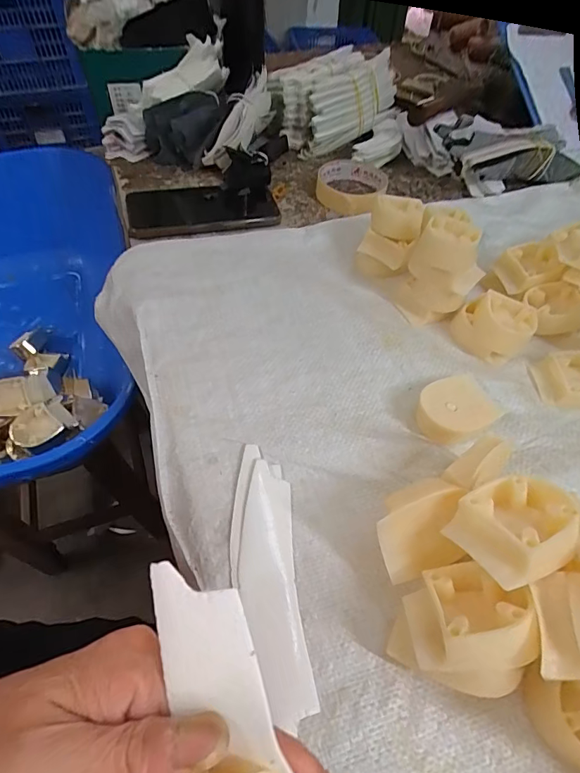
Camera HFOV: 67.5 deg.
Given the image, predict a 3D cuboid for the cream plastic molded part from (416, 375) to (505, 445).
[{"bbox_3d":[0.130,0.019,0.340,0.064,0.022,0.049,-24,58,-20],"label":"cream plastic molded part"}]

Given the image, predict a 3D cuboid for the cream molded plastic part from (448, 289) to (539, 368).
[{"bbox_3d":[0.180,-0.055,0.385,0.063,0.034,0.051,26,56,15],"label":"cream molded plastic part"}]

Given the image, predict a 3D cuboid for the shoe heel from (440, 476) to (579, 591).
[{"bbox_3d":[0.118,0.075,0.225,0.057,0.028,0.048,-38,34,-11],"label":"shoe heel"}]

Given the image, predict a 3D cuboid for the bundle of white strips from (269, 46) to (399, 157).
[{"bbox_3d":[0.071,-0.427,0.635,0.120,0.069,0.210,34,58,20],"label":"bundle of white strips"}]

